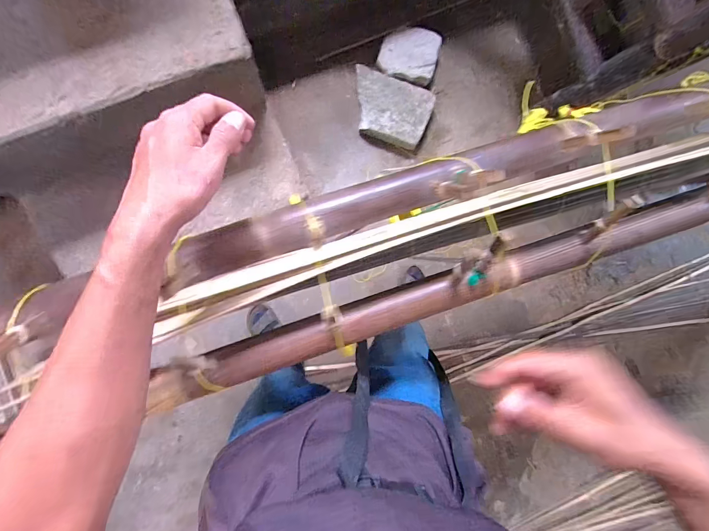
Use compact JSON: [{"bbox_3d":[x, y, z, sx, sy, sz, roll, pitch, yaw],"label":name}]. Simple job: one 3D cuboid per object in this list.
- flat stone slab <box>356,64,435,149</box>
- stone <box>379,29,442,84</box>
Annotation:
[{"bbox_3d":[0.119,-0.542,1.222,0.276,0.083,0.207,17,90,-8],"label":"flat stone slab"},{"bbox_3d":[0.192,-0.725,1.184,0.207,0.044,0.162,11,91,-8],"label":"stone"}]

